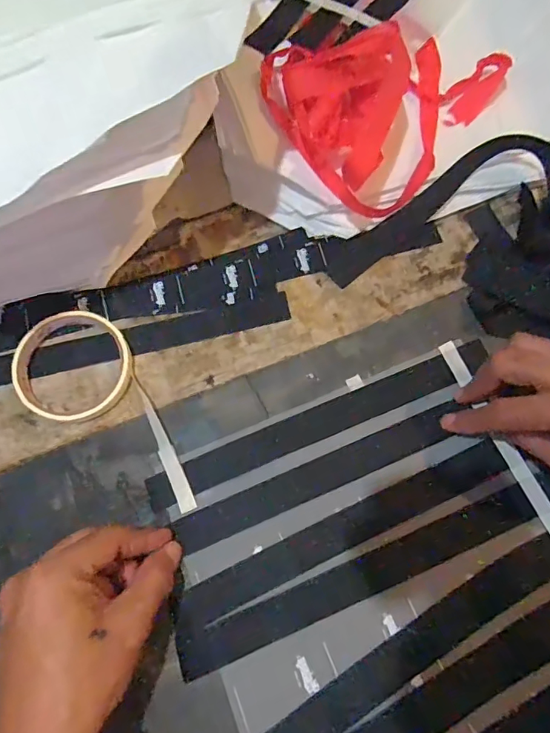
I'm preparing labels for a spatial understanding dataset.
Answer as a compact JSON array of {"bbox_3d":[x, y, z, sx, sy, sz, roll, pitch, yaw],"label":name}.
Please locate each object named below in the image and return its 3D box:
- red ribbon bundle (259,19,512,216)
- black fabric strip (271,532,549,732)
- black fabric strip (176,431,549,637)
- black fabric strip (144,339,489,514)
[{"bbox_3d":[0.079,-0.236,0.392,0.180,0.067,0.166,37,74,12],"label":"red ribbon bundle"},{"bbox_3d":[0.099,0.178,0.304,0.282,0.004,0.029,-28,67,-10],"label":"black fabric strip"},{"bbox_3d":[0.051,0.116,0.329,0.253,0.004,0.026,-24,72,-8],"label":"black fabric strip"},{"bbox_3d":[0.038,0.042,0.358,0.276,0.005,0.025,-22,78,-7],"label":"black fabric strip"}]

